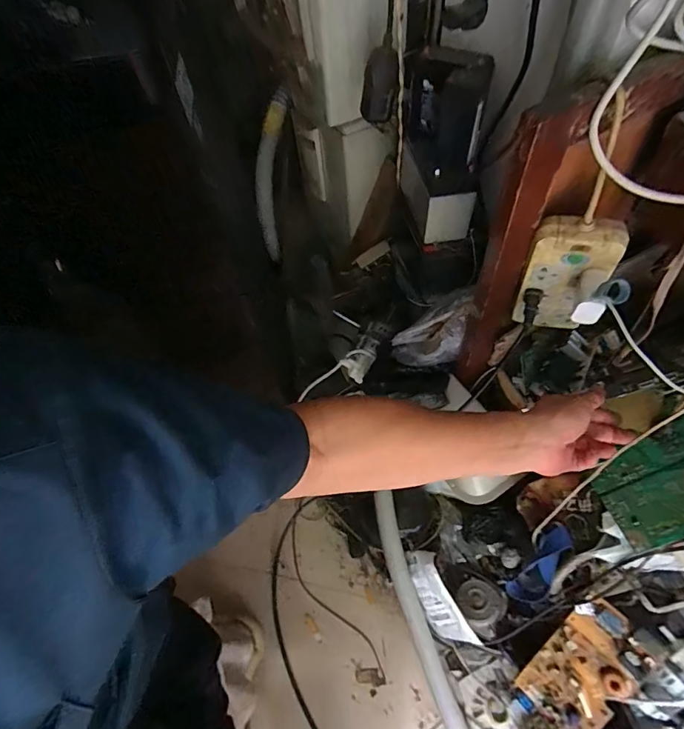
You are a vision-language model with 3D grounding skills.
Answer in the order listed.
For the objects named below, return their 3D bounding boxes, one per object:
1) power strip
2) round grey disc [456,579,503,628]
[{"bbox_3d":[0.255,-0.095,0.512,0.084,0.169,0.031,8,59,10],"label":"power strip"},{"bbox_3d":[0.243,0.418,0.762,0.073,0.021,0.073,-12,34,8],"label":"round grey disc"}]

